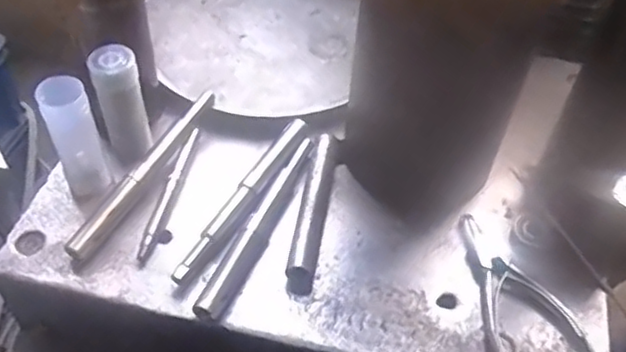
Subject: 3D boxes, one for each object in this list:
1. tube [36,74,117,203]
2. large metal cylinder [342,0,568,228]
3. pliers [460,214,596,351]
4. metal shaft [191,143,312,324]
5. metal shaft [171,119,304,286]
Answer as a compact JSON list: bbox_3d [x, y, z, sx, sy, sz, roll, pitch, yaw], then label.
[{"bbox_3d":[-0.186,-0.030,0.526,0.036,0.108,0.031,-16,52,-16],"label":"tube"},{"bbox_3d":[0.097,-0.102,0.502,0.143,0.253,0.137,10,49,5],"label":"large metal cylinder"},{"bbox_3d":[0.152,0.085,0.507,0.076,0.012,0.135,-9,50,-11],"label":"pliers"},{"bbox_3d":[-0.039,0.036,0.529,0.019,0.019,0.182,20,51,14],"label":"metal shaft"},{"bbox_3d":[-0.054,0.014,0.541,0.018,0.011,0.181,25,52,18],"label":"metal shaft"}]

